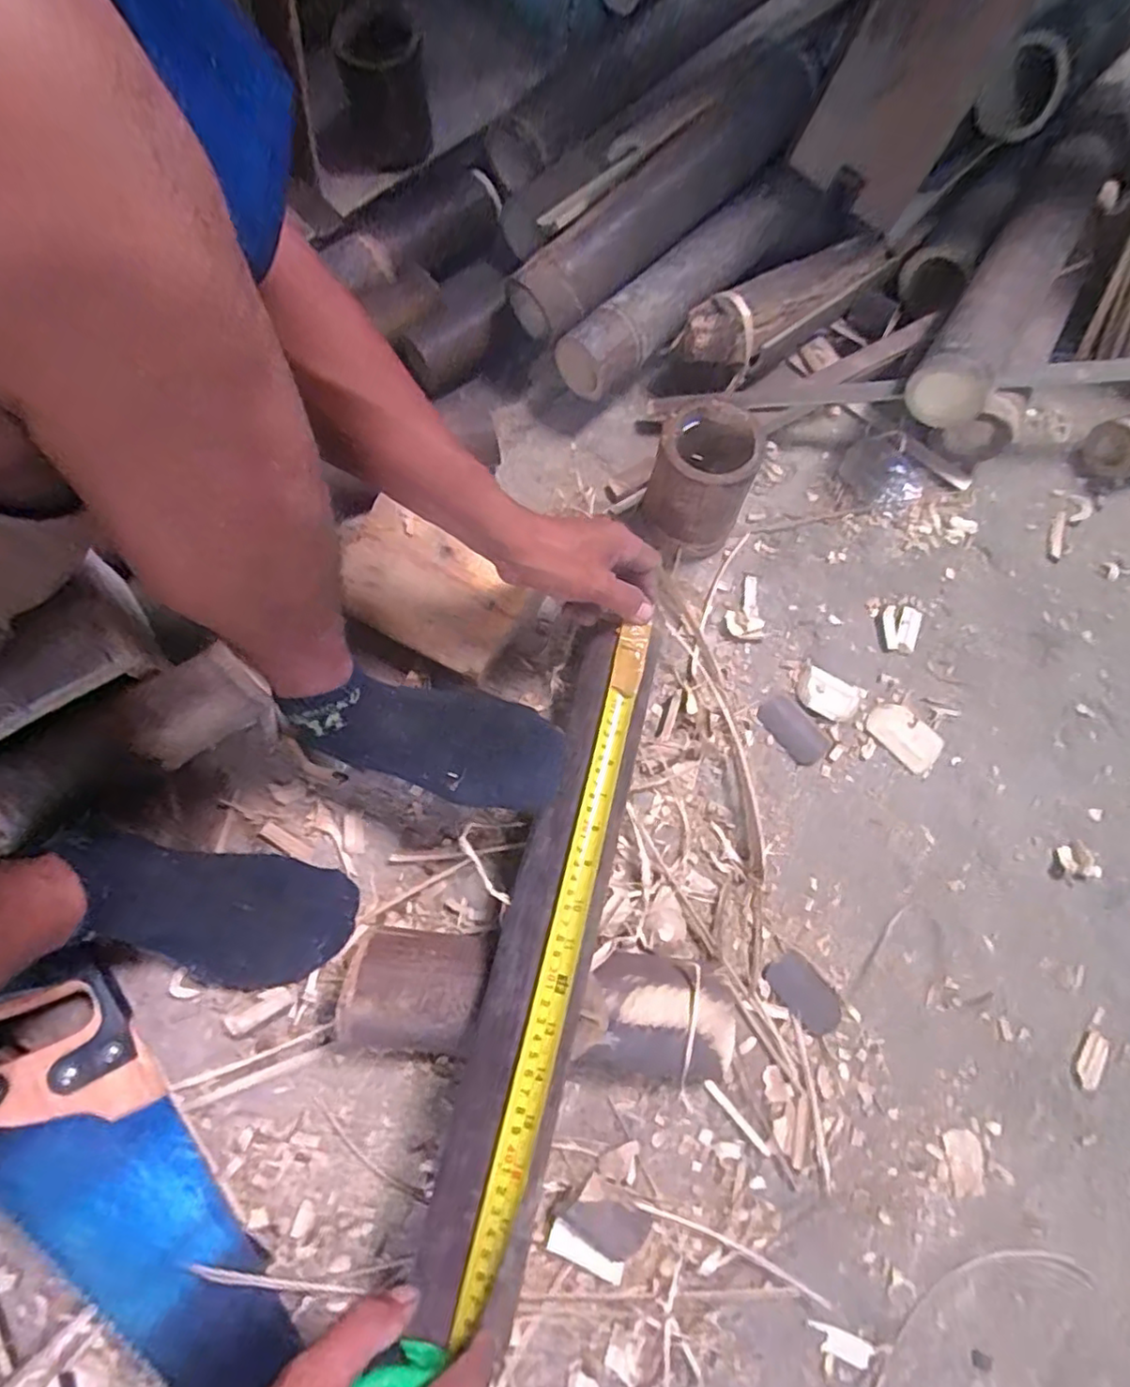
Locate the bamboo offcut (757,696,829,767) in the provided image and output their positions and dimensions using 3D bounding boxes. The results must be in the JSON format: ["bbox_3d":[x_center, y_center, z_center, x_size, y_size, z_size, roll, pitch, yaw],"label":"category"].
[{"bbox_3d":[0.206,0.034,0.578,0.038,0.006,0.067,-40,77,-13],"label":"bamboo offcut"}]

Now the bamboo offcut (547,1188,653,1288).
[{"bbox_3d":[0.023,0.379,0.445,0.065,0.033,0.054,14,72,3],"label":"bamboo offcut"}]

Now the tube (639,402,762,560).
[{"bbox_3d":[0.115,-0.182,0.567,0.080,0.123,0.075,18,73,3],"label":"tube"}]

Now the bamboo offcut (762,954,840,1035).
[{"bbox_3d":[0.194,0.242,0.514,0.035,0.004,0.065,-43,78,-14],"label":"bamboo offcut"}]

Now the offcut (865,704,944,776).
[{"bbox_3d":[0.305,0.038,0.572,0.067,0.011,0.042,39,75,10],"label":"offcut"}]

